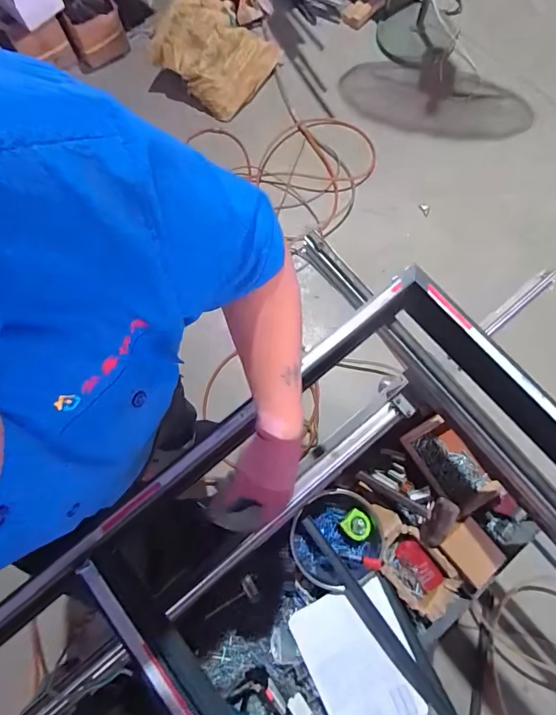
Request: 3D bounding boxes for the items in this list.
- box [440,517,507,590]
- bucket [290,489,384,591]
[{"bbox_3d":[0.452,0.453,0.934,0.110,0.046,0.133,-41,79,-10],"label":"box"},{"bbox_3d":[0.137,0.427,0.948,0.214,0.107,0.204,0,75,0],"label":"bucket"}]

